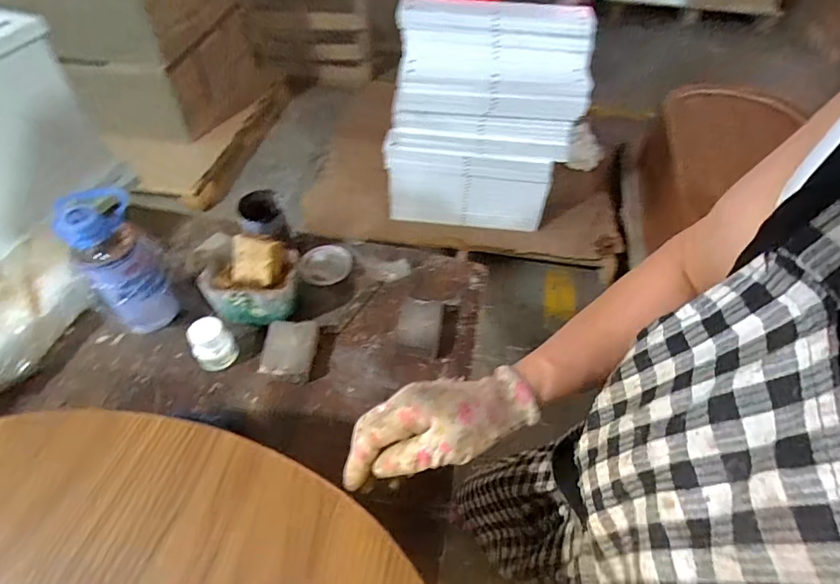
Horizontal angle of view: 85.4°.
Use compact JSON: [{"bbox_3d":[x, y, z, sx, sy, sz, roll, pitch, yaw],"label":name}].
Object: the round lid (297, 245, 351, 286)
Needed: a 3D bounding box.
[{"bbox_3d":[-0.128,-0.039,0.618,0.068,0.013,0.065,1,51,-1],"label":"round lid"}]

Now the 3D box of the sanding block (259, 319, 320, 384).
[{"bbox_3d":[-0.147,0.065,0.514,0.060,0.017,0.067,4,51,1],"label":"sanding block"}]

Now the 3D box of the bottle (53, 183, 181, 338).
[{"bbox_3d":[-0.332,-0.036,0.504,0.075,0.156,0.084,-26,56,-21],"label":"bottle"}]

